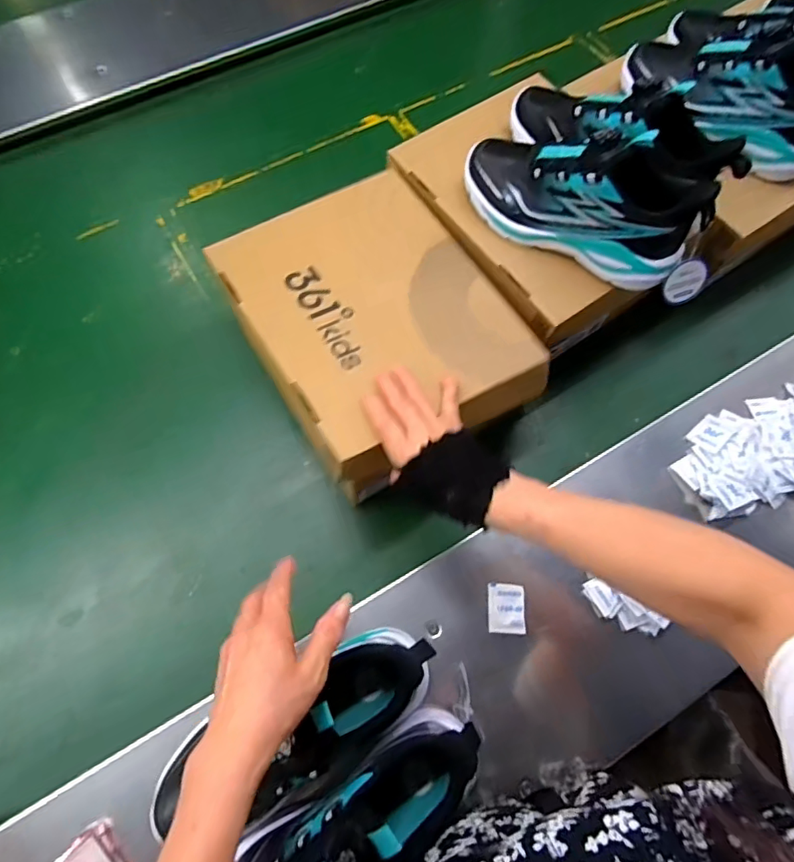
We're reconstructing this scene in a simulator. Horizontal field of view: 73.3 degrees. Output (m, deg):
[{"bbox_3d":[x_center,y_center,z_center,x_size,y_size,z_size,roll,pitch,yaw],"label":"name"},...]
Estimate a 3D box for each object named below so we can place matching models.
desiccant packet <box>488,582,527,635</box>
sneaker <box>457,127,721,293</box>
[{"bbox_3d":[0.108,0.174,0.524,0.036,0.005,0.047,-2,72,14],"label":"desiccant packet"},{"bbox_3d":[0.187,-0.251,0.537,0.243,0.109,0.098,30,70,12],"label":"sneaker"}]

